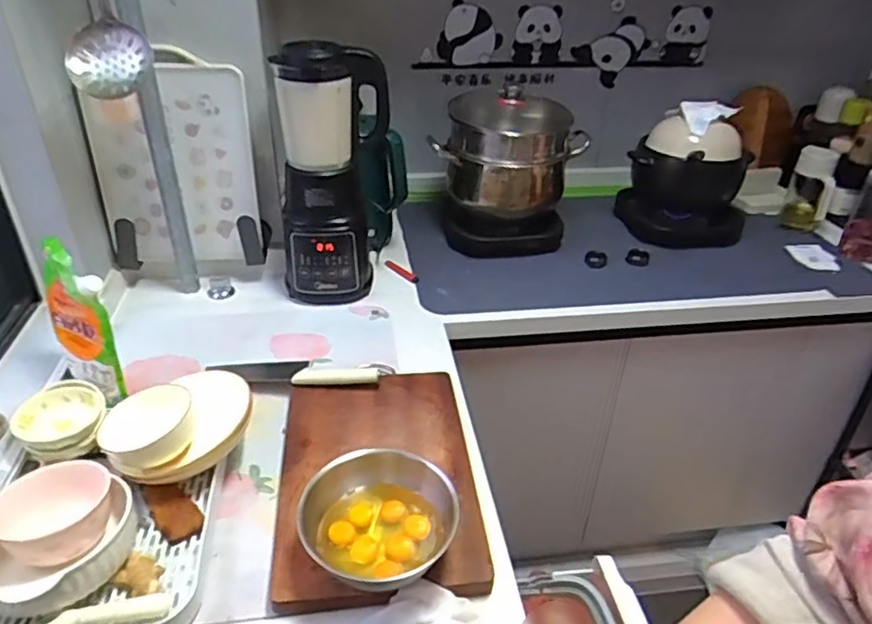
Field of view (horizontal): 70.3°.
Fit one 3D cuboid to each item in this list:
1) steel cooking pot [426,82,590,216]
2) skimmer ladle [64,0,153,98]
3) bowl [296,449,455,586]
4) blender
[{"bbox_3d":[0.142,-0.334,1.293,0.257,0.218,0.259,1,33,-1],"label":"steel cooking pot"},{"bbox_3d":[-0.454,-0.465,0.789,0.102,0.350,0.082,-17,37,-26],"label":"skimmer ladle"},{"bbox_3d":[-0.062,0.233,0.674,0.138,0.086,0.162,28,41,35],"label":"bowl"},{"bbox_3d":[-0.182,-0.256,1.129,0.187,0.436,0.220,-2,33,-6],"label":"blender"}]

